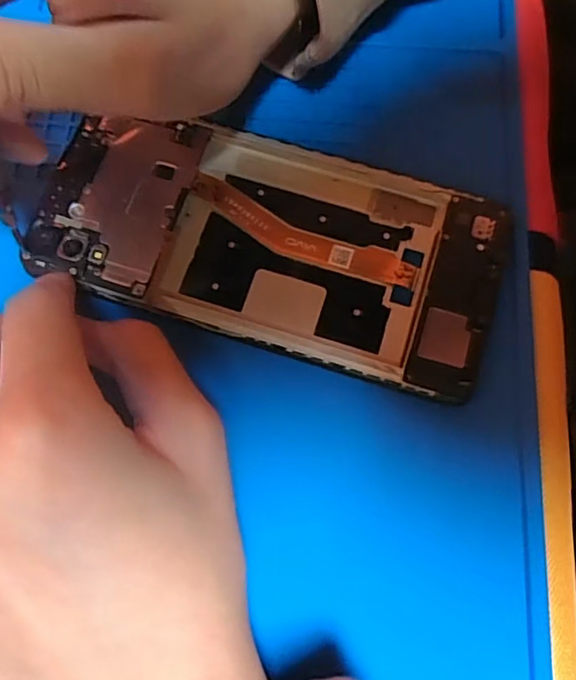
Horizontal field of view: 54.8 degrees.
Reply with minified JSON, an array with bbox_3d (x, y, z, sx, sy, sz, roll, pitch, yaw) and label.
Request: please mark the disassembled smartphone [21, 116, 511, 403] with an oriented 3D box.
[{"bbox_3d":[-0.006,-0.033,0.182,0.147,0.006,0.070,16,74,4],"label":"disassembled smartphone"}]

